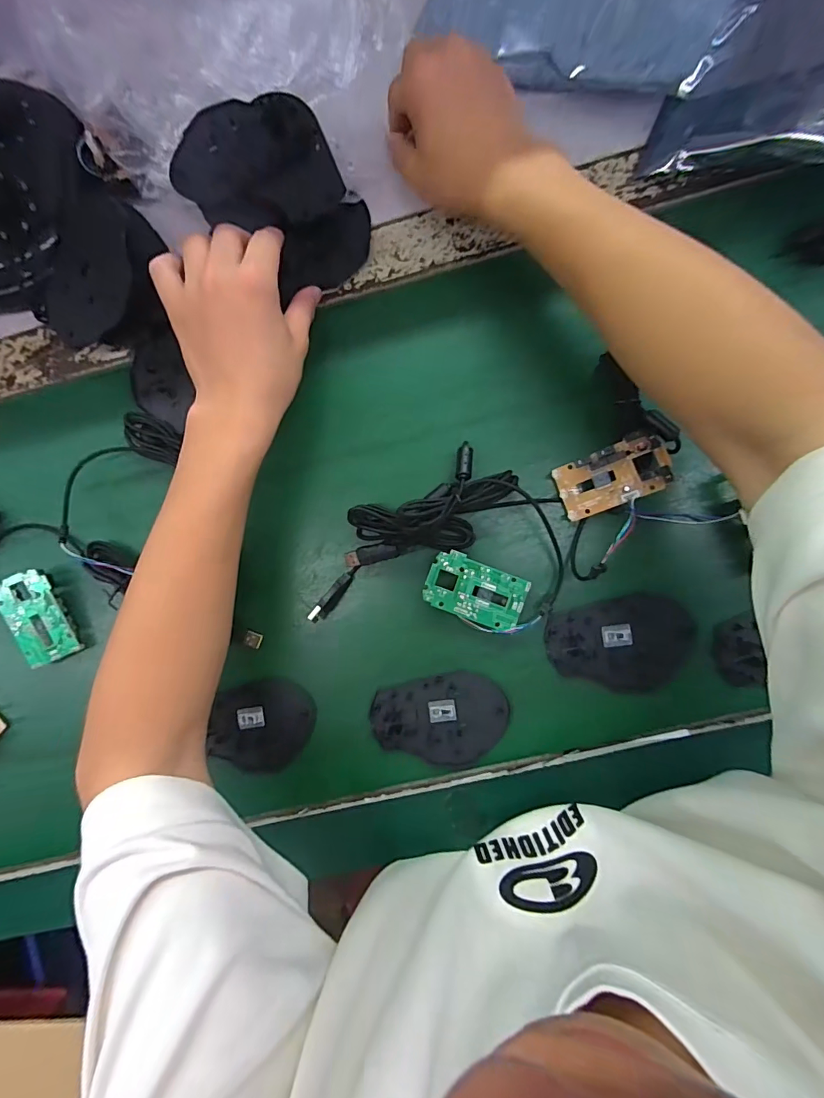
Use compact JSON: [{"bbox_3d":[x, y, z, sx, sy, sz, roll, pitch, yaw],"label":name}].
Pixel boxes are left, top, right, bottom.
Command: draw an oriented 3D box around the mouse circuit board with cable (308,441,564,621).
[{"bbox_3d":[0.019,-0.009,0.340,0.196,0.039,0.138,0,90,4],"label":"mouse circuit board with cable"}]

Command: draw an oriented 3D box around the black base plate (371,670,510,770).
[{"bbox_3d":[0.023,0.140,0.355,0.107,0.008,0.072,-15,89,4],"label":"black base plate"}]

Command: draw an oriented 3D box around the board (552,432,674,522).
[{"bbox_3d":[0.152,-0.055,0.333,0.078,0.012,0.045,-23,86,21],"label":"board"}]

